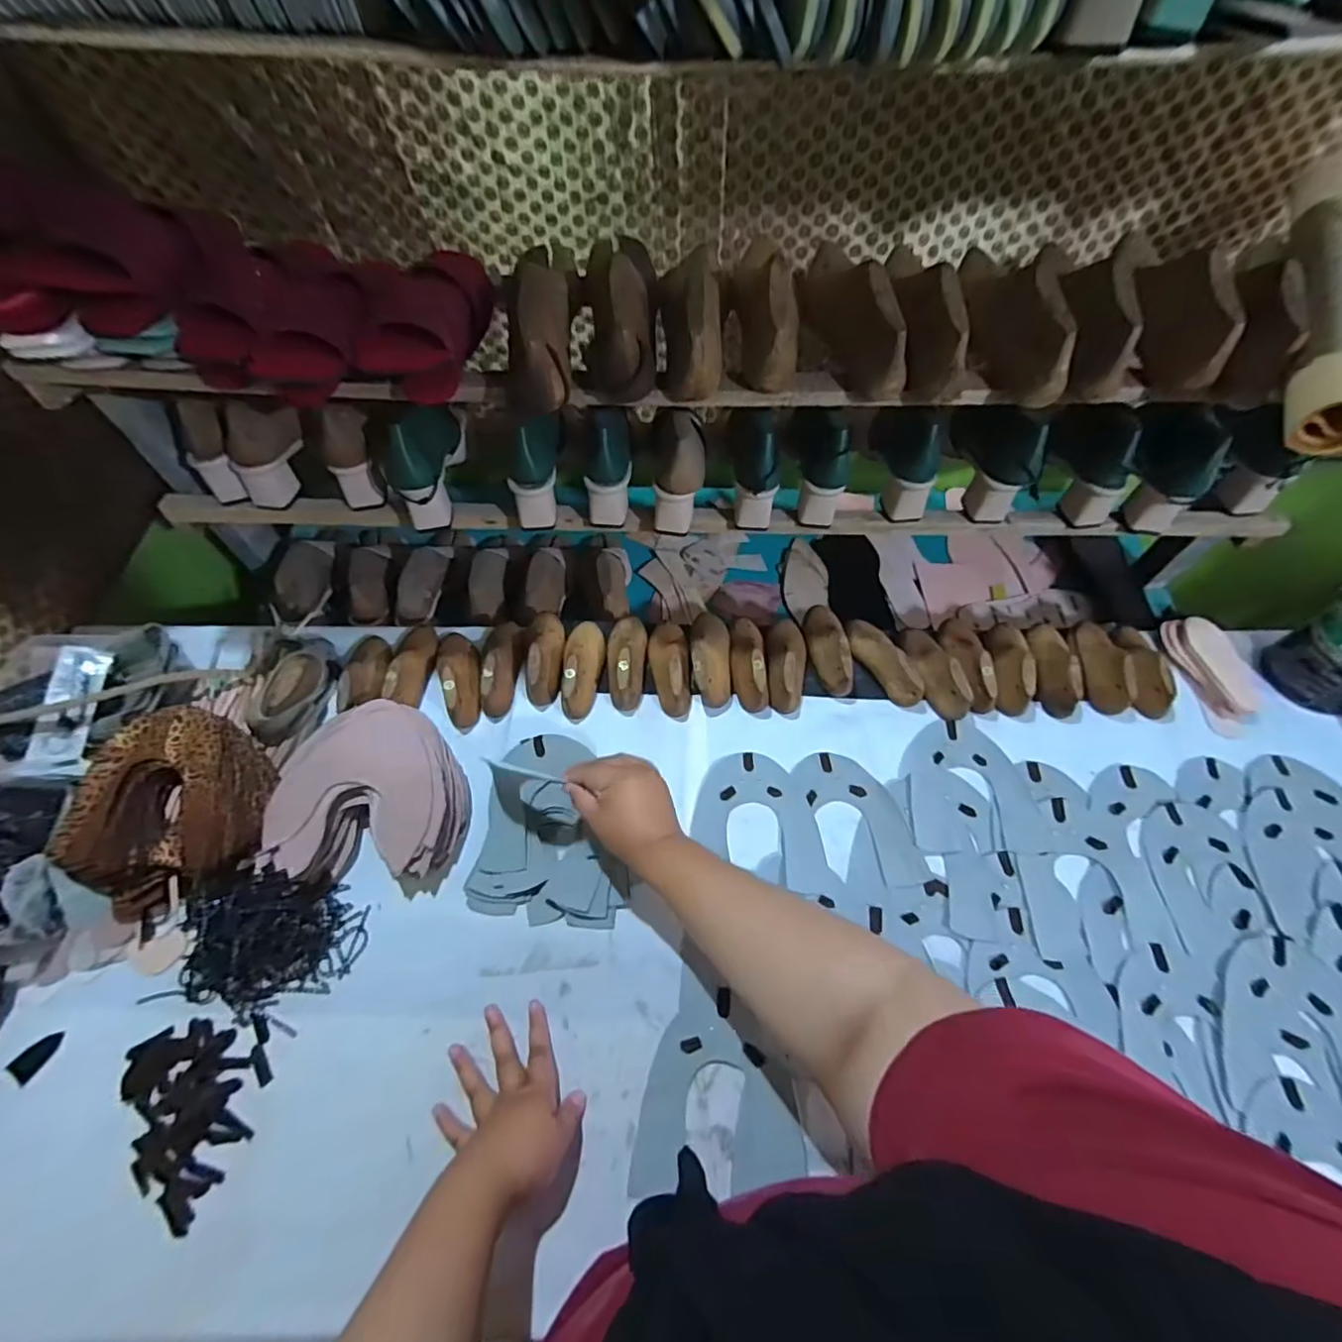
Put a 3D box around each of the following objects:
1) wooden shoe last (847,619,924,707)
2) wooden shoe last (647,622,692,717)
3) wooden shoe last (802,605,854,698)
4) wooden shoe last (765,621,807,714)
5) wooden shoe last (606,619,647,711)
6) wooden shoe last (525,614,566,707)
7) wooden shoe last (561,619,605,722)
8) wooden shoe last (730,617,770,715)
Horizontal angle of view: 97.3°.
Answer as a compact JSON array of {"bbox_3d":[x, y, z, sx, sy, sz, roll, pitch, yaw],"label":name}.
[{"bbox_3d":[0.270,-0.015,0.762,0.054,0.043,0.136,-17,61,-10],"label":"wooden shoe last"},{"bbox_3d":[-0.004,-0.015,0.759,0.054,0.054,0.146,-4,60,-2],"label":"wooden shoe last"},{"bbox_3d":[0.205,-0.035,0.772,0.049,0.048,0.139,-3,60,-2],"label":"wooden shoe last"},{"bbox_3d":[0.149,-0.010,0.755,0.050,0.053,0.124,2,60,1],"label":"wooden shoe last"},{"bbox_3d":[-0.056,-0.018,0.759,0.051,0.059,0.138,-3,60,-2],"label":"wooden shoe last"},{"bbox_3d":[-0.167,-0.027,0.767,0.053,0.046,0.136,-5,60,-3],"label":"wooden shoe last"},{"bbox_3d":[-0.116,-0.011,0.755,0.052,0.051,0.140,4,60,2],"label":"wooden shoe last"},{"bbox_3d":[0.100,-0.018,0.757,0.045,0.055,0.131,-1,60,-1],"label":"wooden shoe last"}]

